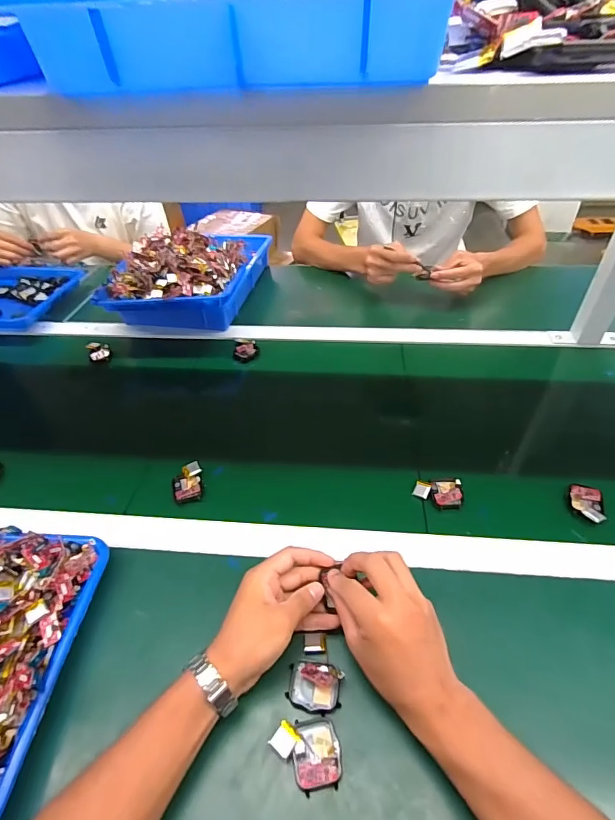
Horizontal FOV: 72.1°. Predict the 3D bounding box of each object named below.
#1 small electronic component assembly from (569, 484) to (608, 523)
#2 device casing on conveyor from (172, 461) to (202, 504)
[{"bbox_3d":[0.343,0.114,0.515,0.035,0.019,0.060,13,45,16],"label":"small electronic component assembly"},{"bbox_3d":[-0.159,0.096,0.560,0.037,0.022,0.049,-10,43,-8],"label":"device casing on conveyor"}]

